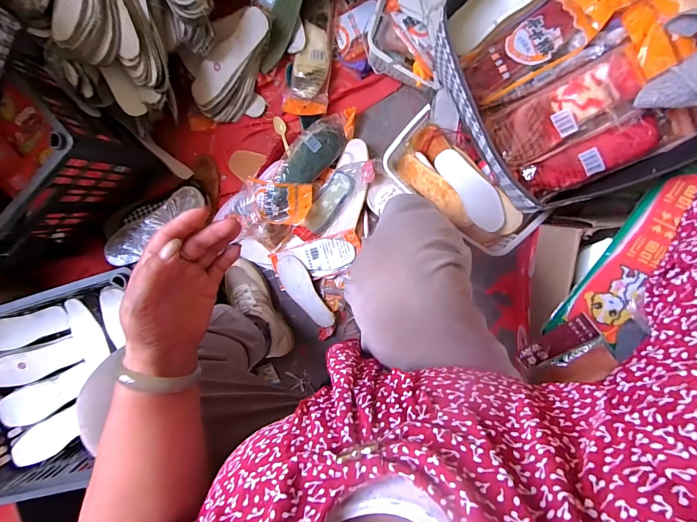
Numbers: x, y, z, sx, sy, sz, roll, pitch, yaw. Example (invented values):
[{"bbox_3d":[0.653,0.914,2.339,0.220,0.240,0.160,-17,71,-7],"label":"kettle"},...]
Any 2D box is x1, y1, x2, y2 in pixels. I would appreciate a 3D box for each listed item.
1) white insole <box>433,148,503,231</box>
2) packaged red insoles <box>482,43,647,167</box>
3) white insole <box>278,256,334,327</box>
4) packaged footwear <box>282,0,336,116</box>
[{"bbox_3d":[0.231,-0.133,0.662,0.061,0.017,0.175,-34,93,7],"label":"white insole"},{"bbox_3d":[0.282,-0.202,0.459,0.165,0.039,0.099,-24,94,19],"label":"packaged red insoles"},{"bbox_3d":[-0.099,0.071,0.795,0.062,0.008,0.181,-29,98,10],"label":"white insole"},{"bbox_3d":[-0.073,-0.412,0.720,0.085,0.020,0.223,11,97,3],"label":"packaged footwear"}]

